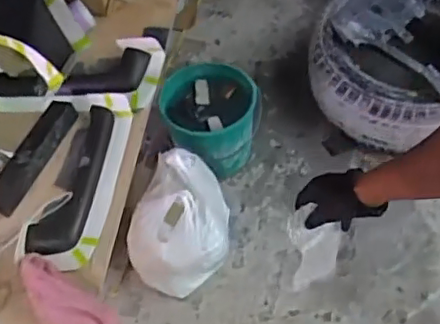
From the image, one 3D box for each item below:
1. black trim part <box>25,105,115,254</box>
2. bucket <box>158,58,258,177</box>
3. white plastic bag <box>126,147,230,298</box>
[{"bbox_3d":[-0.322,0.036,1.384,0.086,0.058,0.400,9,56,12],"label":"black trim part"},{"bbox_3d":[-0.021,-0.116,1.795,0.265,0.291,0.270,-3,55,4],"label":"bucket"},{"bbox_3d":[-0.107,0.143,1.533,0.248,0.348,0.275,-5,55,2],"label":"white plastic bag"}]

